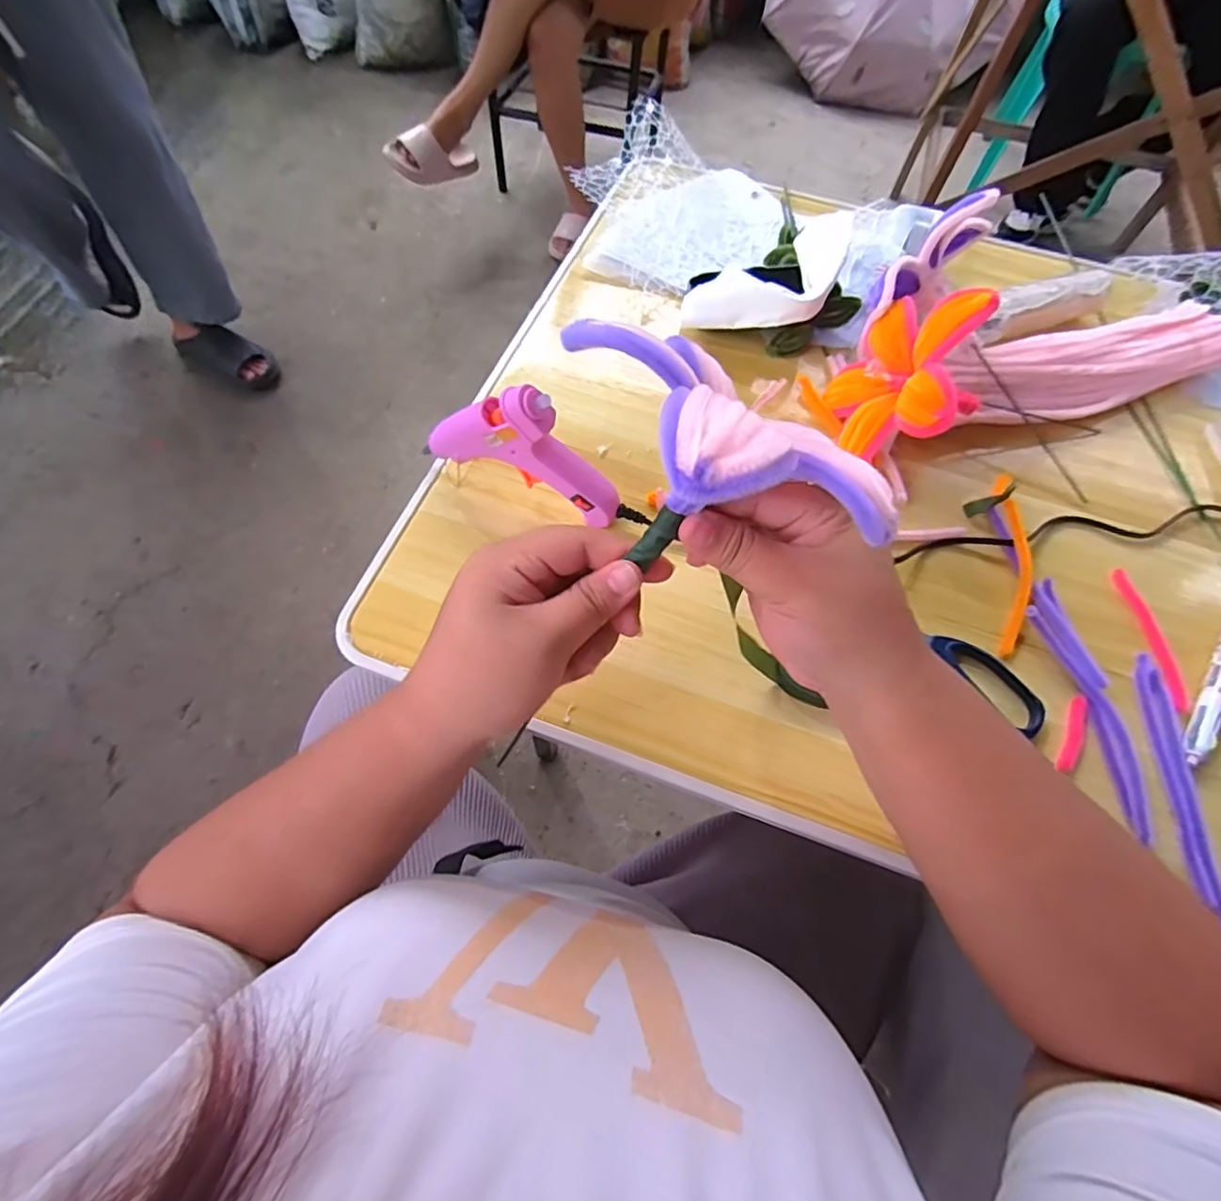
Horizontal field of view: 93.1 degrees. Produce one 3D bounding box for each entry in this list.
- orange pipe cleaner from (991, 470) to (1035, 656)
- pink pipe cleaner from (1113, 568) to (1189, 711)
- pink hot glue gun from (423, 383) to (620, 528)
[{"bbox_3d":[0.271,-0.027,0.389,0.020,0.010,0.140,13,64,4],"label":"orange pipe cleaner"},{"bbox_3d":[0.349,0.023,0.372,0.014,0.008,0.095,1,64,-2],"label":"pink pipe cleaner"},{"bbox_3d":[-0.056,-0.095,0.357,0.129,0.081,0.025,23,66,9],"label":"pink hot glue gun"}]

